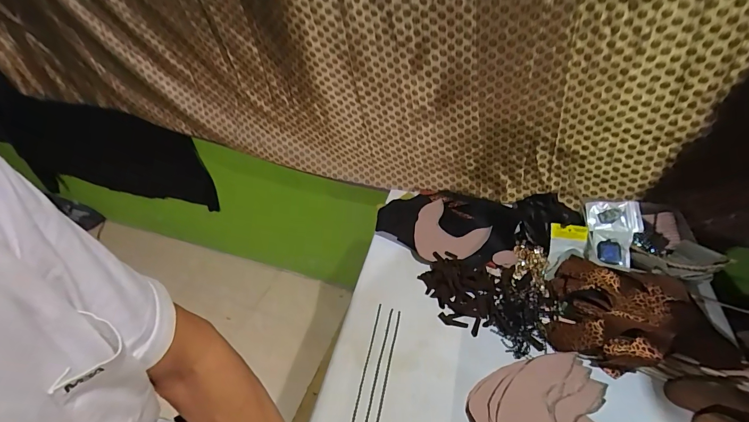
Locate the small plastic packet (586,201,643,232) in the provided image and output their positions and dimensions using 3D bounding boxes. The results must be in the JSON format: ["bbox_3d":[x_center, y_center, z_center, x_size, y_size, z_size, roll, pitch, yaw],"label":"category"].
[{"bbox_3d":[0.511,0.014,0.749,0.100,0.013,0.073,1,64,19],"label":"small plastic packet"}]

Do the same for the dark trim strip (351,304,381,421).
[{"bbox_3d":[-0.014,0.272,0.631,0.006,0.011,0.233,6,44,12],"label":"dark trim strip"}]

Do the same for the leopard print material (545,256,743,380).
[{"bbox_3d":[0.457,0.183,0.602,0.272,0.064,0.176,13,46,18],"label":"leopard print material"}]

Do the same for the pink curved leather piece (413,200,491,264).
[{"bbox_3d":[0.157,0.053,0.798,0.156,0.028,0.156,-3,43,3],"label":"pink curved leather piece"}]

